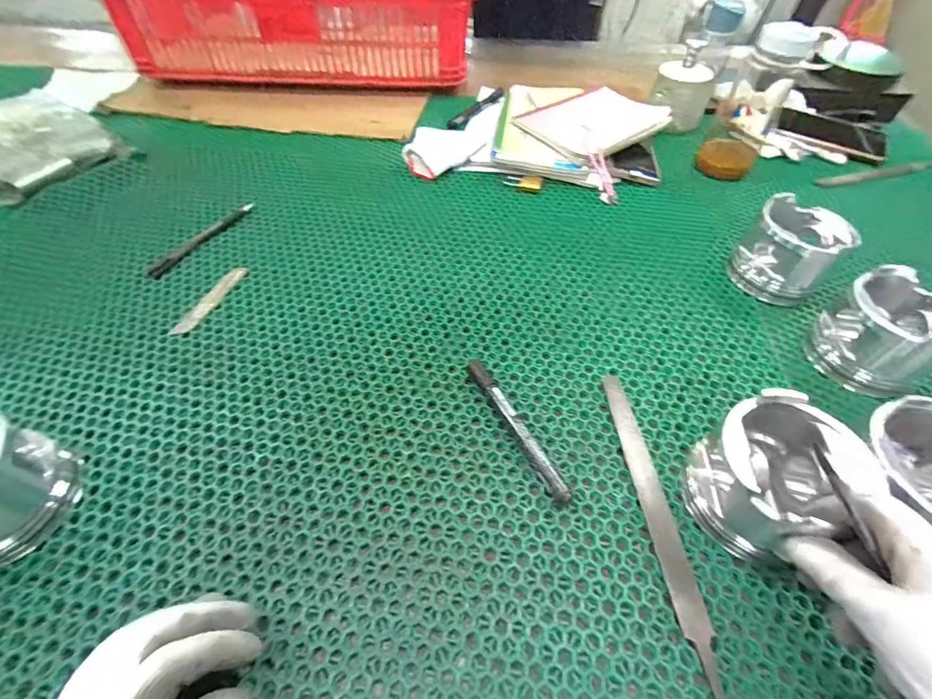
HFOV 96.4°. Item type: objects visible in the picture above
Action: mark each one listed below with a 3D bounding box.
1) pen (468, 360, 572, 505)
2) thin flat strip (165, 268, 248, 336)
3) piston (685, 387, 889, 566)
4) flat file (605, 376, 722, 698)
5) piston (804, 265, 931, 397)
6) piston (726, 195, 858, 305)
[{"bbox_3d":[0.042,0.062,0.354,0.019,0.018,0.147,-22,57,-19],"label":"pen"},{"bbox_3d":[-0.276,-0.053,0.452,0.023,0.005,0.105,16,53,9],"label":"thin flat strip"},{"bbox_3d":[0.212,0.092,0.294,0.085,0.086,0.093,39,60,24],"label":"piston"},{"bbox_3d":[0.143,0.122,0.315,0.019,0.010,0.240,-2,53,-5],"label":"flat file"},{"bbox_3d":[0.397,-0.015,0.394,0.090,0.085,0.090,-23,57,-19],"label":"piston"},{"bbox_3d":[0.359,-0.109,0.463,0.080,0.079,0.089,-27,59,-22],"label":"piston"}]

